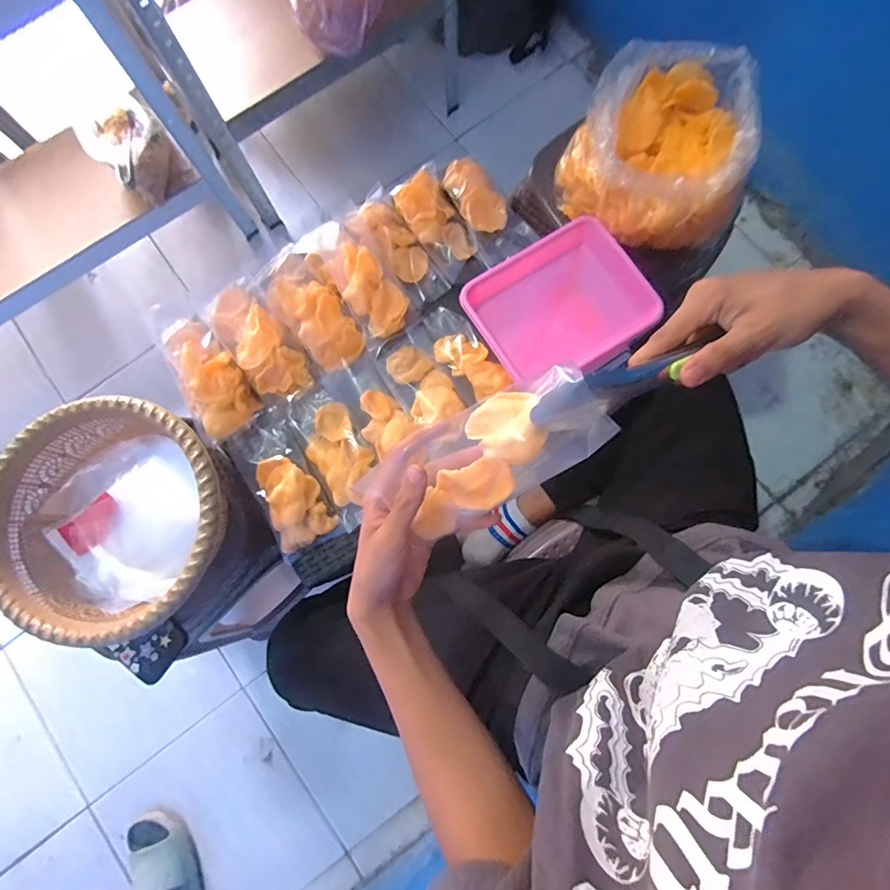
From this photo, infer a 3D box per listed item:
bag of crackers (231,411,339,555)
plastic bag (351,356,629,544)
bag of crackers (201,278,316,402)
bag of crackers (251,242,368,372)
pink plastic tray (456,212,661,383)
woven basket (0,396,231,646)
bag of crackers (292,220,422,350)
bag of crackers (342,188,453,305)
[{"bbox_3d":[-0.222,0.049,0.637,0.083,0.032,0.182,-31,81,-4],"label":"bag of crackers"},{"bbox_3d":[0.033,0.011,0.370,0.184,0.053,0.075,-27,79,18],"label":"plastic bag"},{"bbox_3d":[-0.264,-0.146,0.665,0.087,0.050,0.192,-37,82,-5],"label":"bag of crackers"},{"bbox_3d":[-0.194,-0.194,0.665,0.088,0.036,0.197,-42,82,-6],"label":"bag of crackers"},{"bbox_3d":[0.153,-0.186,0.648,0.221,0.064,0.182,-32,81,-4],"label":"pink plastic tray"},{"bbox_3d":[-0.391,0.089,0.597,0.257,0.162,0.276,0,80,1],"label":"woven basket"},{"bbox_3d":[-0.127,-0.243,0.669,0.089,0.063,0.201,-37,82,-5],"label":"bag of crackers"},{"bbox_3d":[-0.071,-0.289,0.695,0.079,0.039,0.182,-36,81,-5],"label":"bag of crackers"}]

